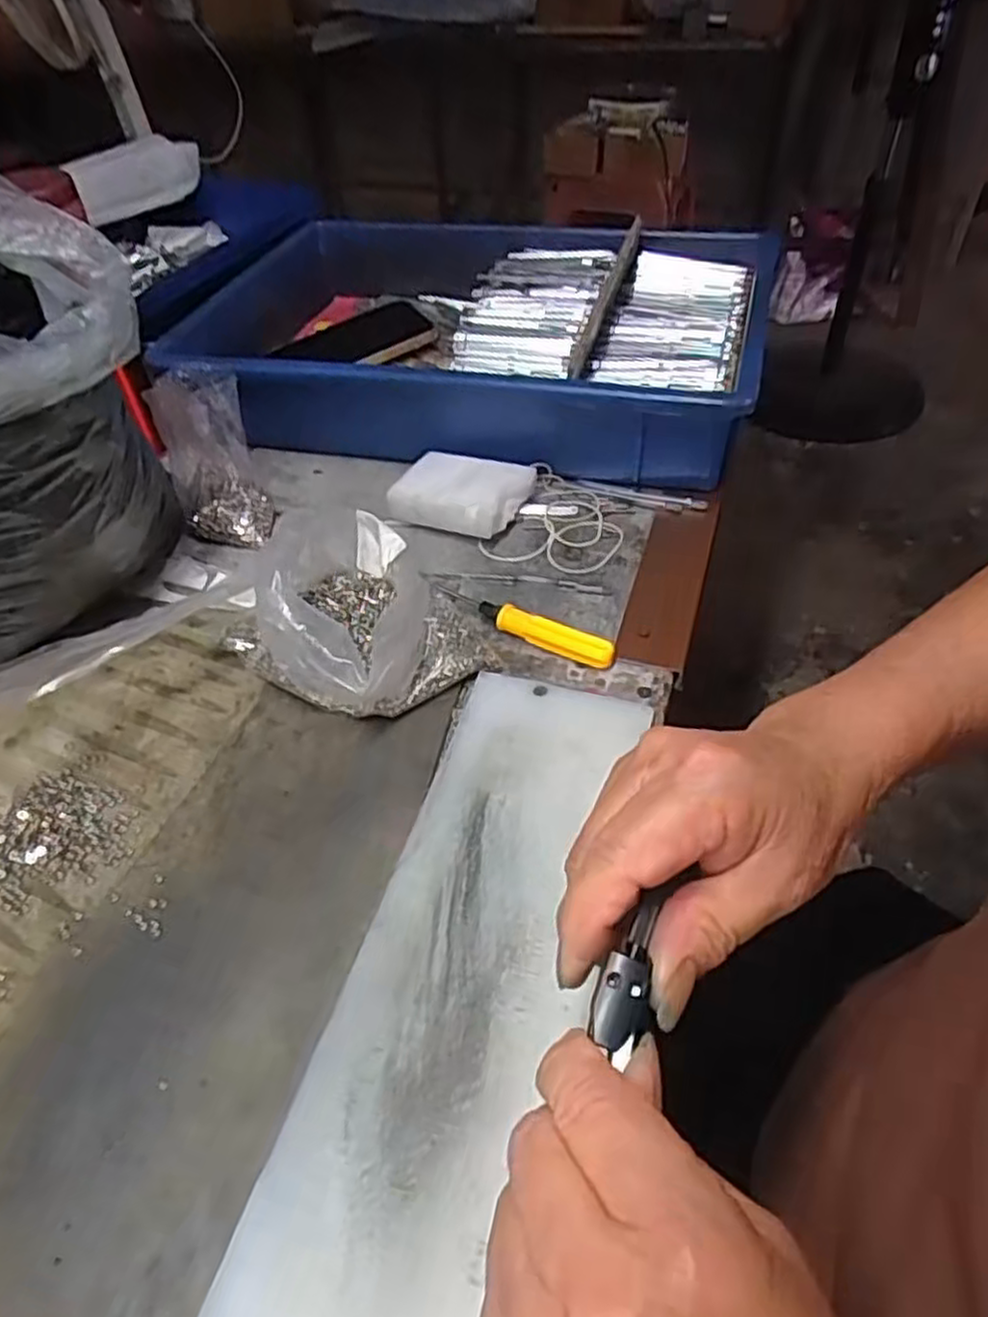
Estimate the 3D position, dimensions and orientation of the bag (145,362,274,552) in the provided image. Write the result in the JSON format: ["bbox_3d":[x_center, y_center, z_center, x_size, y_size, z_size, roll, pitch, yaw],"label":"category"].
[{"bbox_3d":[-0.185,-0.130,0.504,0.056,0.111,0.029,-15,22,-10],"label":"bag"}]

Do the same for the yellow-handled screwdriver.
[{"bbox_3d":[0.008,-0.025,0.438,0.133,0.015,0.016,26,54,25],"label":"yellow-handled screwdriver"}]

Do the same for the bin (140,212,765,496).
[{"bbox_3d":[-0.028,-0.257,0.612,0.449,0.079,0.299,6,48,9],"label":"bin"}]

